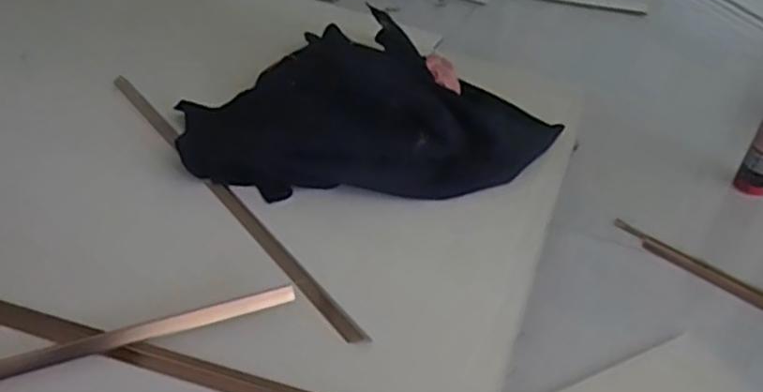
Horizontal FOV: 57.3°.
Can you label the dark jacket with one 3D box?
[{"bbox_3d":[-0.017,-0.156,1.148,0.597,0.139,0.401,-2,39,-10],"label":"dark jacket"}]

